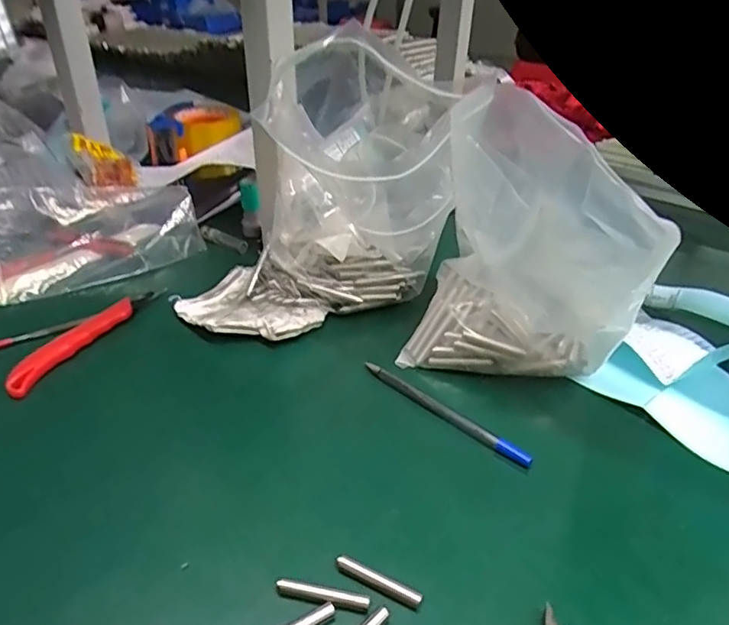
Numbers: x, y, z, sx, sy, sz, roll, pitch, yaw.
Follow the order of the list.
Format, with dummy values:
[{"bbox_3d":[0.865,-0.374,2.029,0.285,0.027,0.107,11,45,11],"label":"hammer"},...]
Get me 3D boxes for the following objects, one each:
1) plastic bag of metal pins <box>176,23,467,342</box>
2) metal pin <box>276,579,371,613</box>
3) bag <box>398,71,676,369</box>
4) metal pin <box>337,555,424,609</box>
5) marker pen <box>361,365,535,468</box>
[{"bbox_3d":[-0.043,-0.089,0.457,0.213,0.219,0.096,2,33,-1],"label":"plastic bag of metal pins"},{"bbox_3d":[-0.021,0.144,0.302,0.048,0.007,0.008,9,34,10],"label":"metal pin"},{"bbox_3d":[0.115,-0.037,0.412,0.153,0.191,0.112,22,41,25],"label":"bag"},{"bbox_3d":[0.007,0.139,0.308,0.048,0.009,0.008,20,37,24],"label":"metal pin"},{"bbox_3d":[0.054,0.070,0.419,0.142,0.013,0.012,28,41,33],"label":"marker pen"}]

